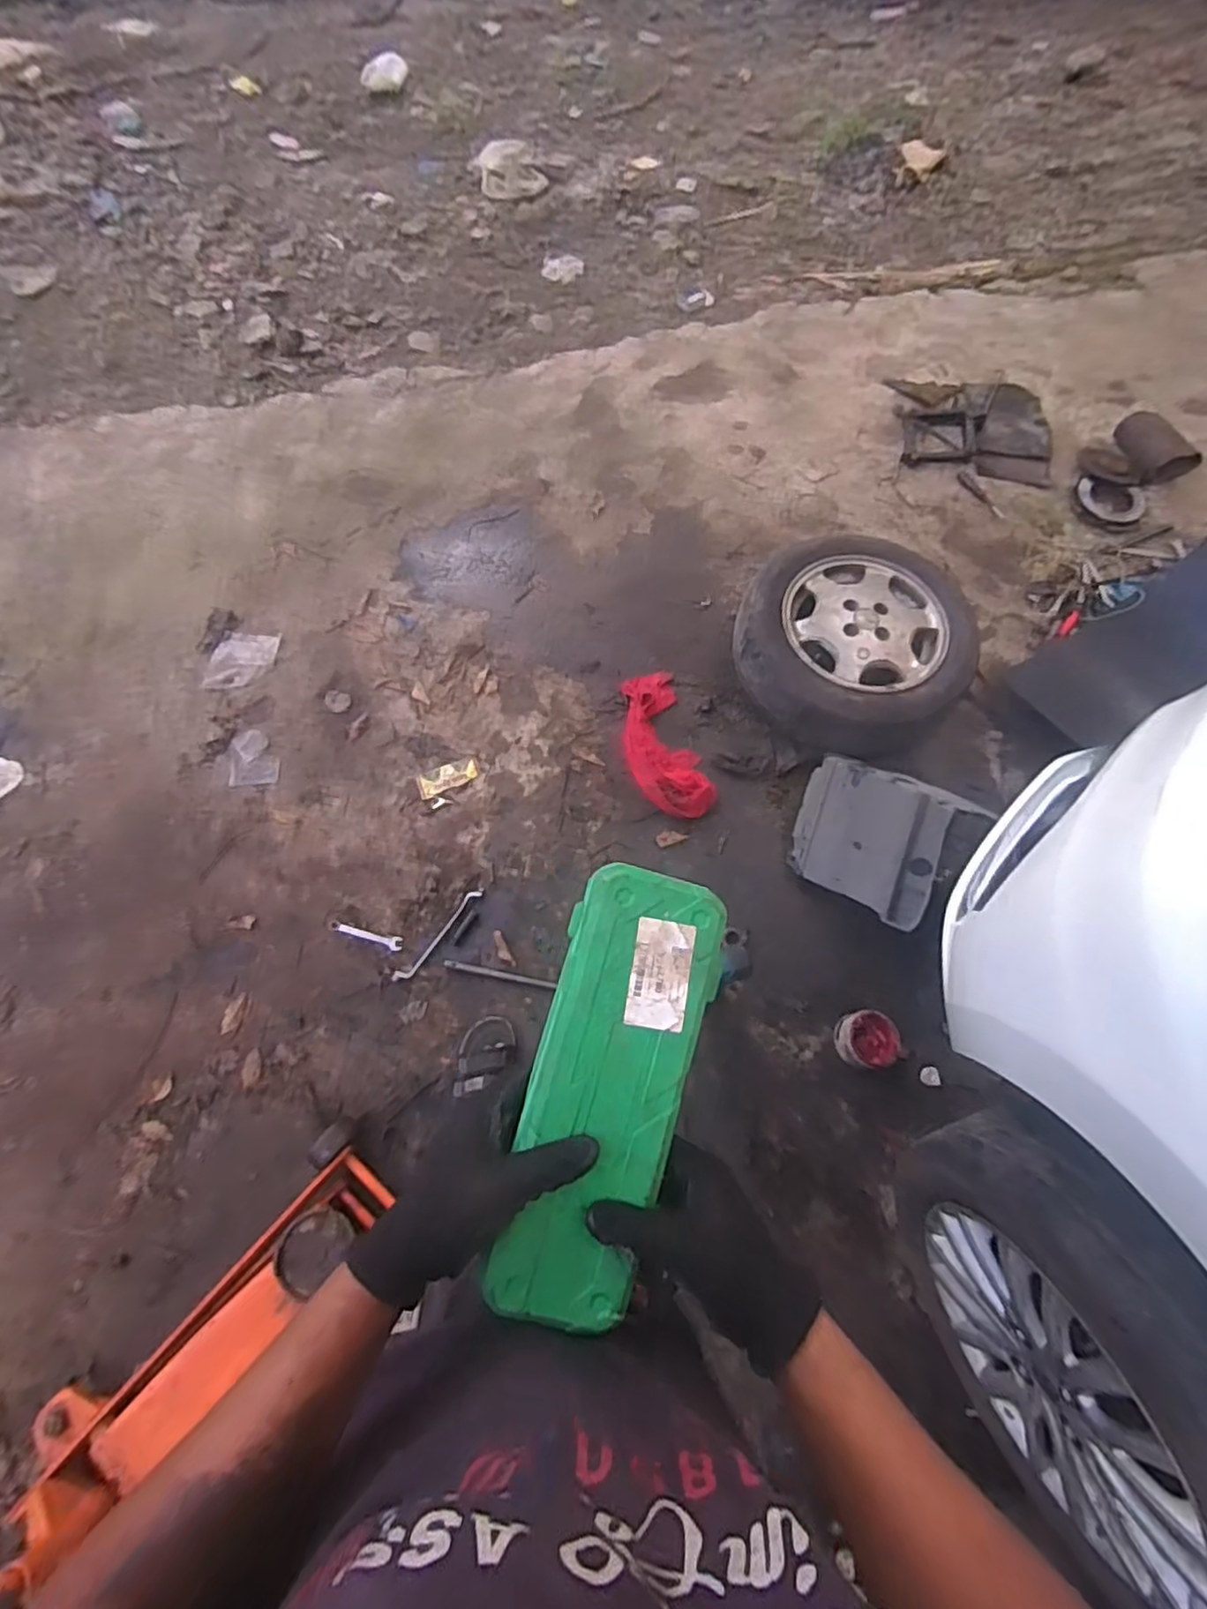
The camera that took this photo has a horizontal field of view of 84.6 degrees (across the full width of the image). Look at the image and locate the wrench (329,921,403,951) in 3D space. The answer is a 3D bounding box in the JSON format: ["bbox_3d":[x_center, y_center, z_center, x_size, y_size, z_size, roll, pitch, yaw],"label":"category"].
[{"bbox_3d":[-0.504,0.276,1.404,0.162,0.008,0.027,15,67,6],"label":"wrench"}]

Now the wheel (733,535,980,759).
[{"bbox_3d":[0.603,-0.399,1.606,0.525,0.167,0.528,0,66,-1],"label":"wheel"}]

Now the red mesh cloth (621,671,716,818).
[{"bbox_3d":[0.134,-0.150,1.584,0.170,0.039,0.396,-13,69,-7],"label":"red mesh cloth"}]

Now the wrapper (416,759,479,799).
[{"bbox_3d":[-0.365,-0.065,1.552,0.142,0.007,0.060,-26,72,-12],"label":"wrapper"}]

